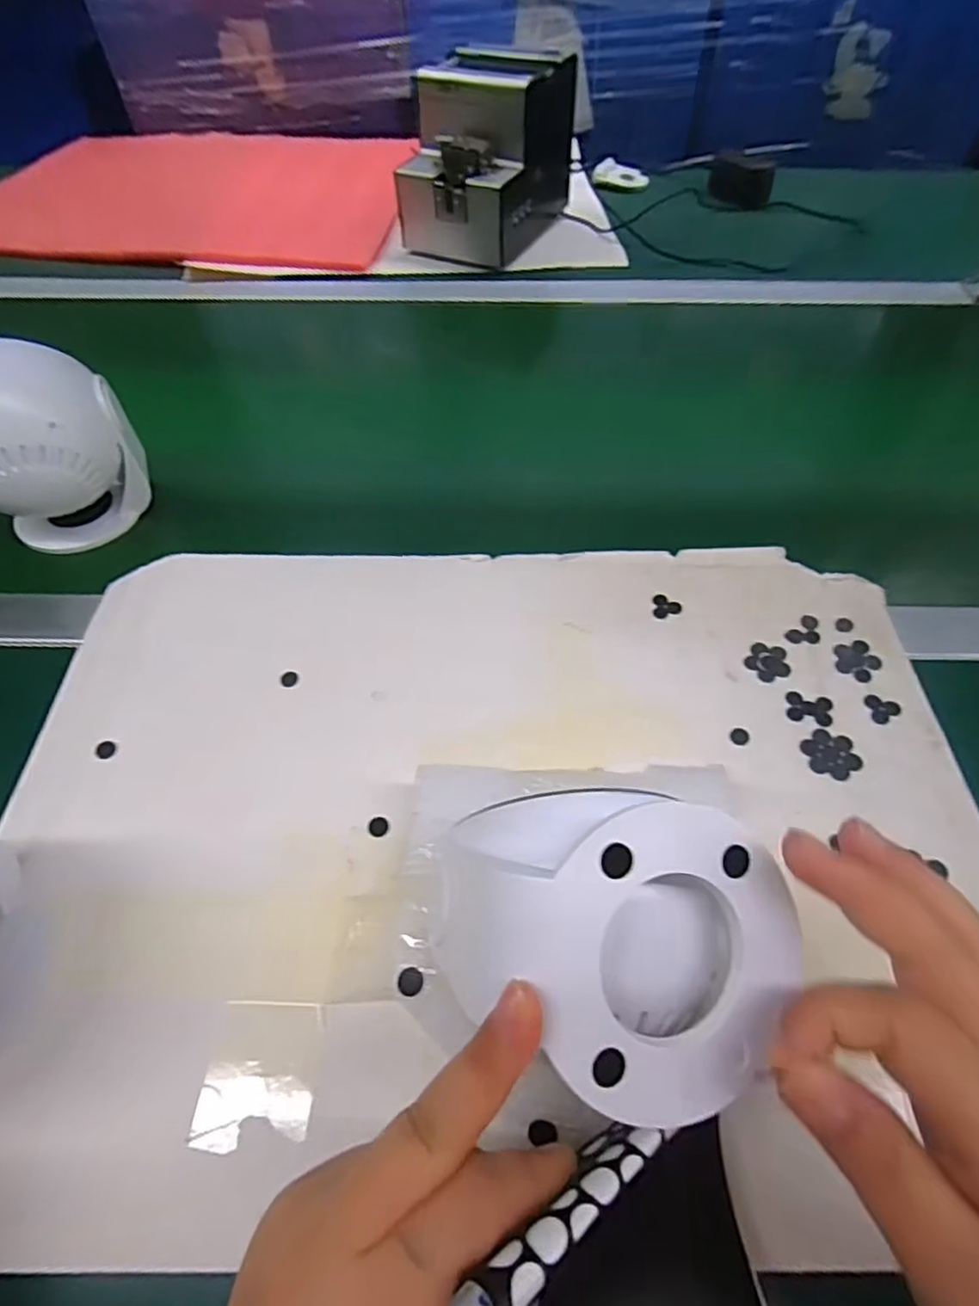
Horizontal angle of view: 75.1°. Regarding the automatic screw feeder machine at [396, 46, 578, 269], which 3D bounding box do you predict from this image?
[{"bbox_3d":[-0.002,-0.537,0.693,0.126,0.147,0.183,22,57,17],"label":"automatic screw feeder machine"}]

